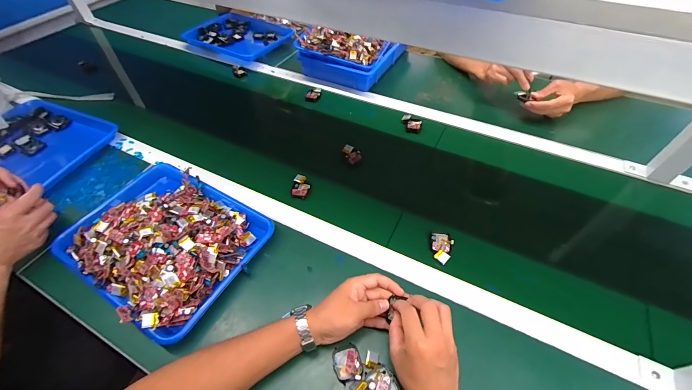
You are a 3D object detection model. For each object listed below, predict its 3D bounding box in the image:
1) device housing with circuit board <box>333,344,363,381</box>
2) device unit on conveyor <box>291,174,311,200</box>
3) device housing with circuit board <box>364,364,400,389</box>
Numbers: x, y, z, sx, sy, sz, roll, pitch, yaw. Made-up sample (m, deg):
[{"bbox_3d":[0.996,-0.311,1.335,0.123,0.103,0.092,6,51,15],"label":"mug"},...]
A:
[{"bbox_3d":[0.002,0.238,0.438,0.038,0.016,0.046,-14,52,-9],"label":"device housing with circuit board"},{"bbox_3d":[-0.094,-0.018,0.650,0.036,0.019,0.052,3,51,4],"label":"device unit on conveyor"},{"bbox_3d":[0.050,0.262,0.423,0.039,0.010,0.043,-30,56,-21],"label":"device housing with circuit board"}]

